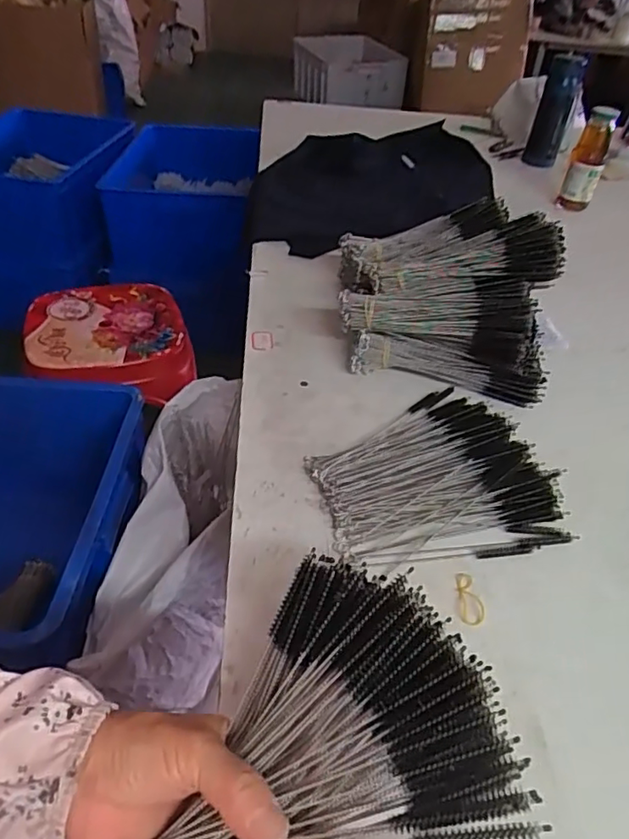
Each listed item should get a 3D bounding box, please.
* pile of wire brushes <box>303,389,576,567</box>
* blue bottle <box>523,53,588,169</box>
[{"bbox_3d":[0.100,0.045,0.523,0.194,0.027,0.184,1,41,-1],"label":"pile of wire brushes"},{"bbox_3d":[0.480,-0.618,1.170,0.071,0.186,0.060,14,42,13],"label":"blue bottle"}]

